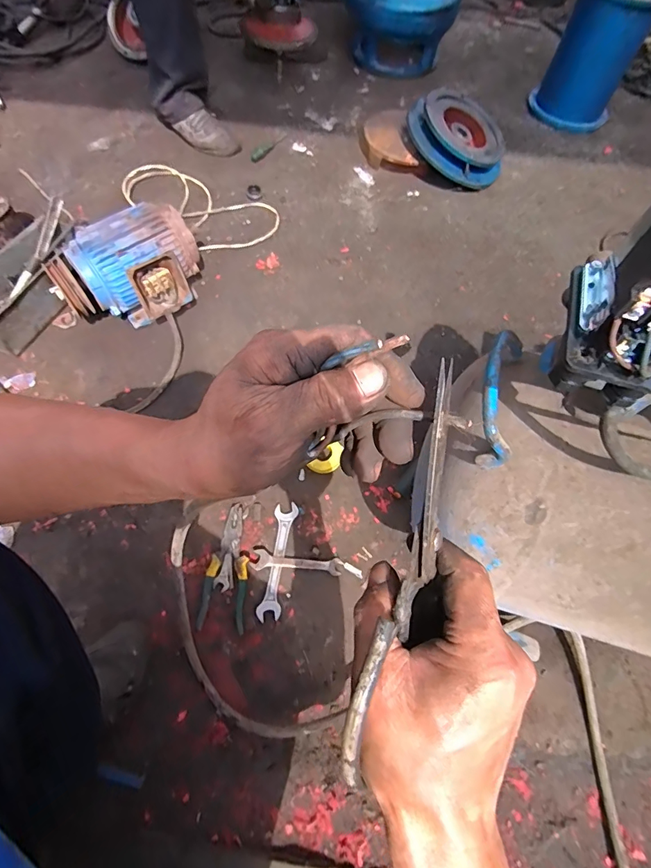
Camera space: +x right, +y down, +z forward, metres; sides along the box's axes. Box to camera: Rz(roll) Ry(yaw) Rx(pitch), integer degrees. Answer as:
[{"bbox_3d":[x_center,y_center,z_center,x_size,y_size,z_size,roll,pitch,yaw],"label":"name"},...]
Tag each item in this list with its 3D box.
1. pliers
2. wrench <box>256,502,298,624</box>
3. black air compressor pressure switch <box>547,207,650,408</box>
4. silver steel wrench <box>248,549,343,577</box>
[{"bbox_3d":[-0.158,0.210,0.697,0.067,0.022,0.194,3,62,-1],"label":"pliers"},{"bbox_3d":[-0.079,0.207,0.713,0.038,0.013,0.192,8,62,2],"label":"wrench"},{"bbox_3d":[0.189,-0.083,0.254,0.060,0.105,0.086,20,63,9],"label":"black air compressor pressure switch"},{"bbox_3d":[-0.047,0.213,0.709,0.145,0.014,0.030,4,62,0],"label":"silver steel wrench"}]

